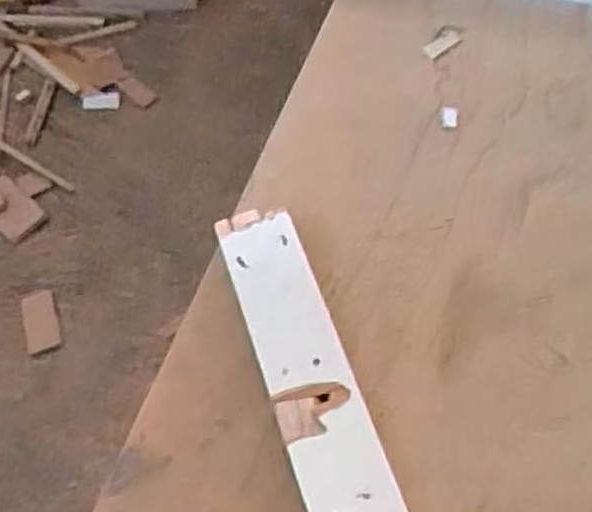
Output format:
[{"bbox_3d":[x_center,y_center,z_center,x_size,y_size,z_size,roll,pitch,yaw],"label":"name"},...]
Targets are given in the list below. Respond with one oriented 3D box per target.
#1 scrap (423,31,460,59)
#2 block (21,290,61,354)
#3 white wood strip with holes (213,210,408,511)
[{"bbox_3d":[0.111,-0.161,0.554,0.031,0.007,0.013,-40,63,-19],"label":"scrap"},{"bbox_3d":[-0.471,0.122,1.337,0.060,0.011,0.122,-18,58,-7],"label":"block"},{"bbox_3d":[0.016,0.094,0.383,0.047,0.024,0.285,-17,58,-6],"label":"white wood strip with holes"}]

